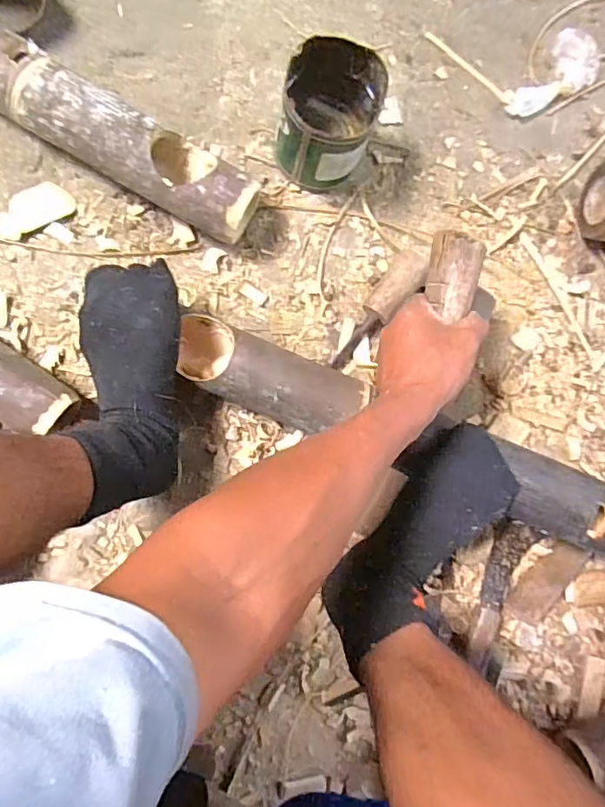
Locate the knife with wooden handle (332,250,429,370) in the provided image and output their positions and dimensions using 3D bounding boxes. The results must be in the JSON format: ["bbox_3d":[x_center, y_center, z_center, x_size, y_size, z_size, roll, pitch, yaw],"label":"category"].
[{"bbox_3d":[0.084,-0.101,0.602,0.039,0.035,0.154,37,99,-2],"label":"knife with wooden handle"}]

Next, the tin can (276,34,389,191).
[{"bbox_3d":[0.028,-0.293,0.558,0.098,0.118,0.101,0,87,-5],"label":"tin can"}]

